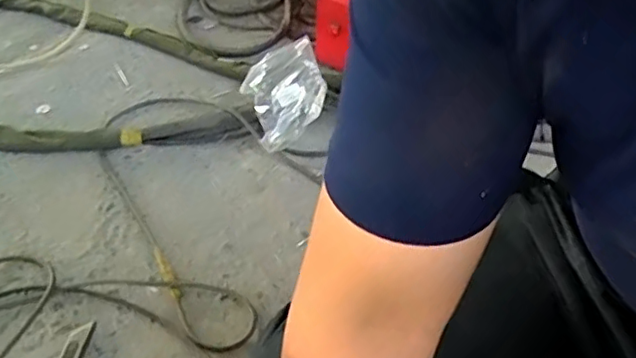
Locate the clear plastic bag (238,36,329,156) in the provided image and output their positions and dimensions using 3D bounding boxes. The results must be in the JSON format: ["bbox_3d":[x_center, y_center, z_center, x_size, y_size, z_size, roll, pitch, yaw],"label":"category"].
[{"bbox_3d":[-0.057,-0.154,1.185,0.150,0.105,0.218,-13,43,-15],"label":"clear plastic bag"}]

